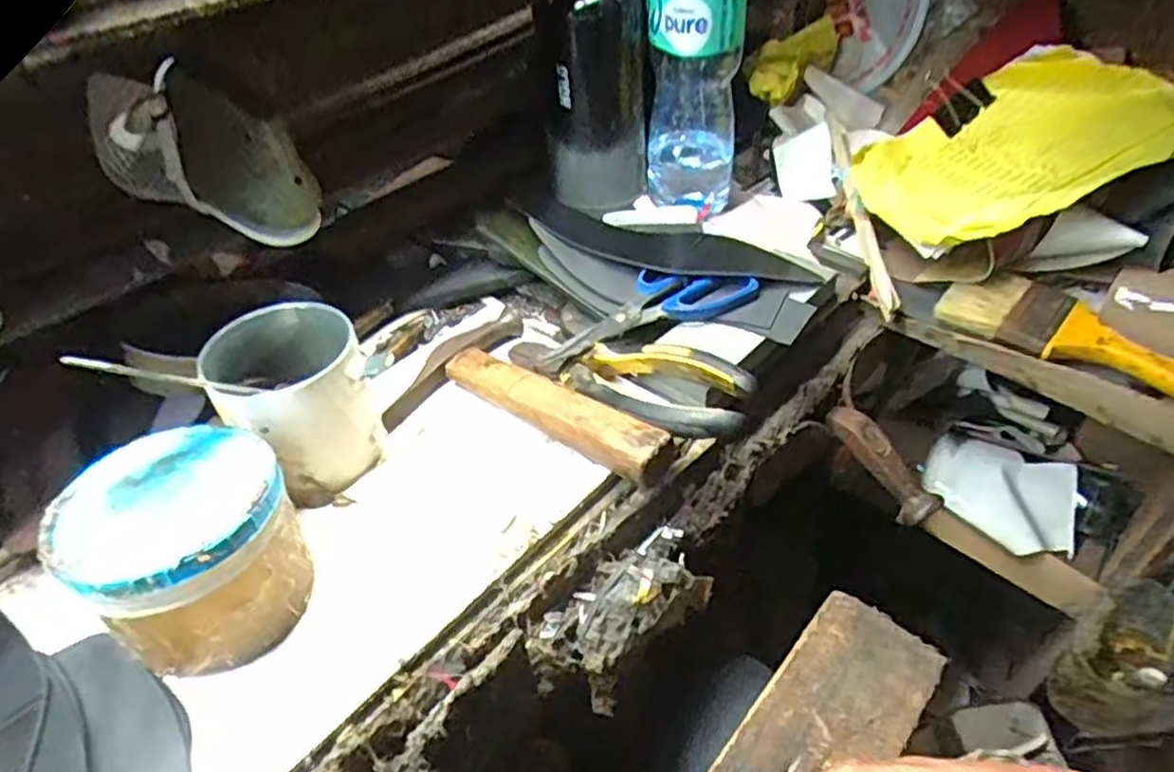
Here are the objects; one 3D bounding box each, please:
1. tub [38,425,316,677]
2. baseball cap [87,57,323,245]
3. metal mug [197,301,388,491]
[{"bbox_3d":[-0.208,0.082,0.392,0.111,0.085,0.107,31,53,30],"label":"tub"},{"bbox_3d":[-0.280,-0.175,0.531,0.204,0.092,0.069,20,48,22],"label":"baseball cap"},{"bbox_3d":[-0.179,0.009,0.467,0.088,0.091,0.080,-28,50,-25],"label":"metal mug"}]

